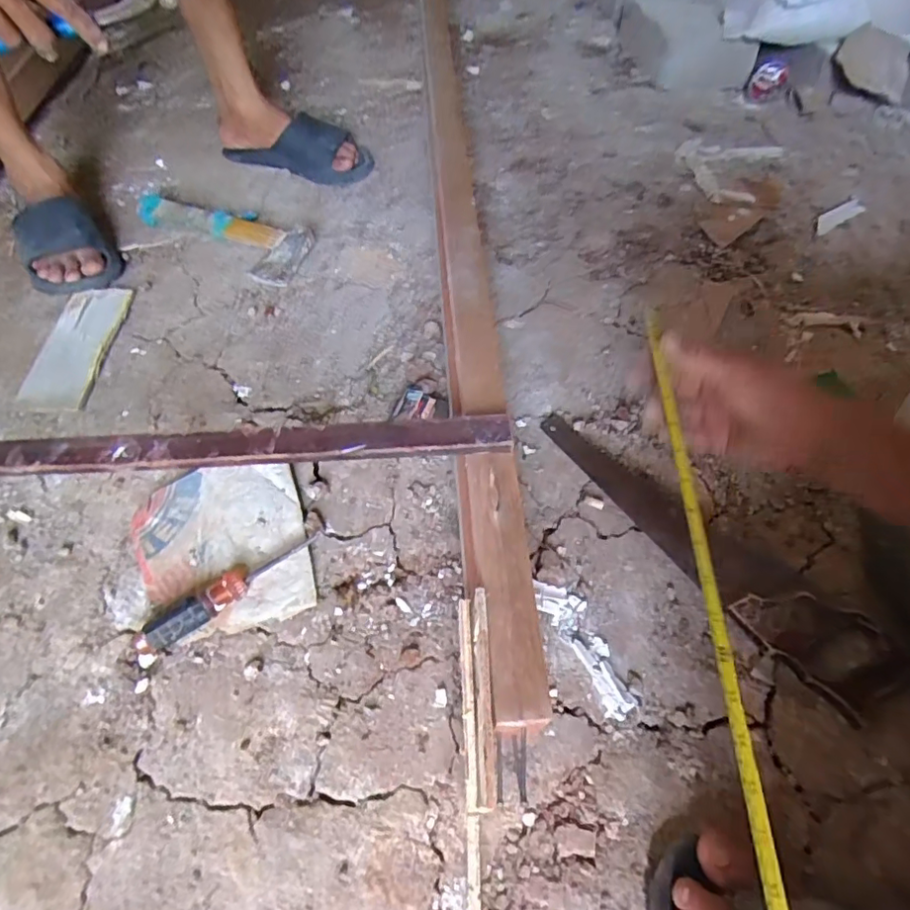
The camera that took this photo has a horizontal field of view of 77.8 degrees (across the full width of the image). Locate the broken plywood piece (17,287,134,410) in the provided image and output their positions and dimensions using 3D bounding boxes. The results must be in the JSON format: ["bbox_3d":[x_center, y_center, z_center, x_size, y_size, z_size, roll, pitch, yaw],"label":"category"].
[{"bbox_3d":[-0.503,-0.149,0.757,0.078,0.009,0.214,6,57,-6],"label":"broken plywood piece"}]

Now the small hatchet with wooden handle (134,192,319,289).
[{"bbox_3d":[-0.388,-0.363,0.901,0.342,0.036,0.111,22,60,14],"label":"small hatchet with wooden handle"}]

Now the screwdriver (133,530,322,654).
[{"bbox_3d":[-0.221,0.130,0.563,0.188,0.028,0.028,-33,62,-28],"label":"screwdriver"}]

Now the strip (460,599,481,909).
[{"bbox_3d":[0.011,0.223,0.428,0.010,0.011,0.229,-1,57,0],"label":"strip"}]

